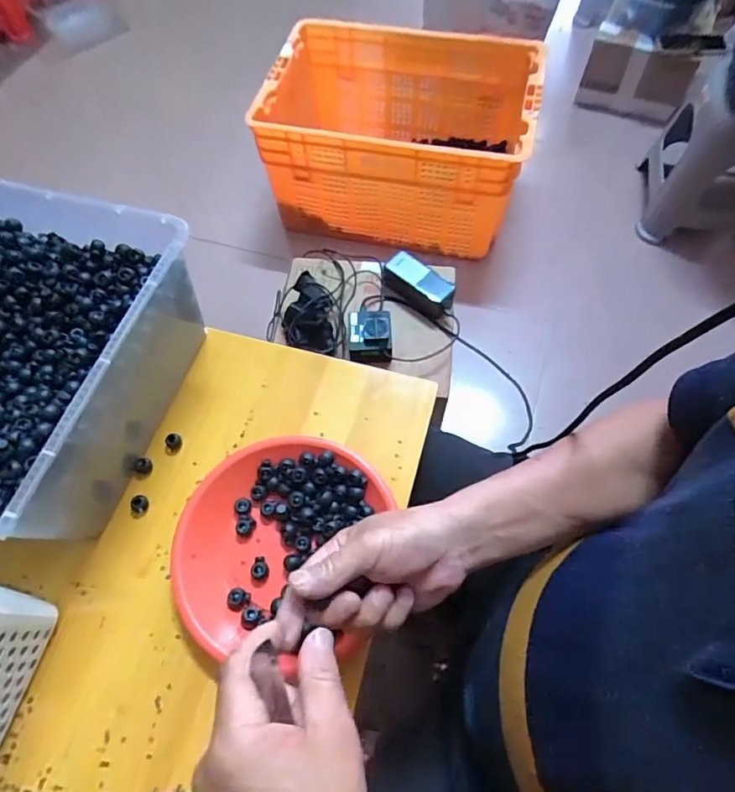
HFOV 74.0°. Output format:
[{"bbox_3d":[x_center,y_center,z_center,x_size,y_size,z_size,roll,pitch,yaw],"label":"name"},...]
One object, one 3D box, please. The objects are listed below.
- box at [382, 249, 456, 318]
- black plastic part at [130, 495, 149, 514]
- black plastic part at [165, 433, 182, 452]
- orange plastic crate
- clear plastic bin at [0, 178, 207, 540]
[{"bbox_3d":[0.090,-0.198,0.868,0.134,0.044,0.066,30,69,16],"label":"box"},{"bbox_3d":[-0.216,0.103,0.464,0.016,0.011,0.016,-1,64,2],"label":"black plastic part"},{"bbox_3d":[-0.195,0.046,0.490,0.015,0.013,0.016,-1,64,2],"label":"black plastic part"},{"bbox_3d":[0.070,-0.643,1.215,0.619,0.318,0.470,11,65,8],"label":"orange plastic crate"},{"bbox_3d":[-0.334,-0.033,0.461,0.291,0.144,0.290,16,66,10],"label":"clear plastic bin"}]

